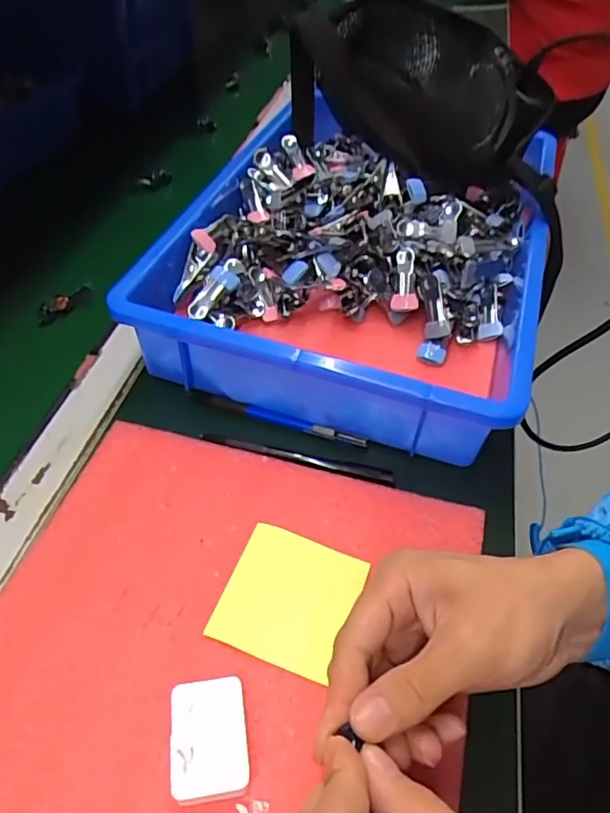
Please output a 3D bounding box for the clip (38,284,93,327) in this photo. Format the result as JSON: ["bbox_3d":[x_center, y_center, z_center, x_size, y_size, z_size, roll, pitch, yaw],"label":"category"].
[{"bbox_3d":[-0.217,-0.094,0.515,0.013,0.017,0.059,24,51,17],"label":"clip"}]

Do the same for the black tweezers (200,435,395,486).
[{"bbox_3d":[-0.006,0.036,0.411,0.139,0.006,0.014,12,49,8],"label":"black tweezers"}]

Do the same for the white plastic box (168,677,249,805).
[{"bbox_3d":[-0.046,0.161,0.278,0.035,0.020,0.053,-6,49,-8],"label":"white plastic box"}]

